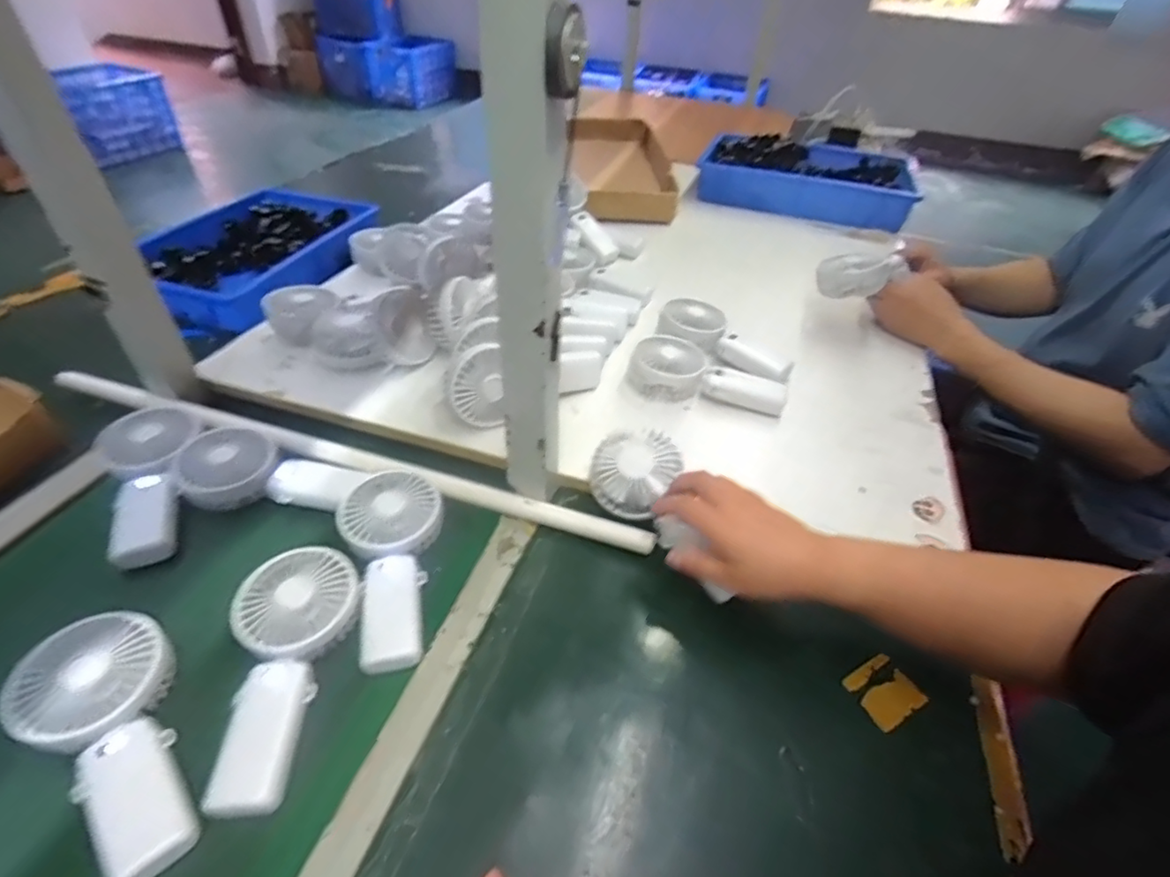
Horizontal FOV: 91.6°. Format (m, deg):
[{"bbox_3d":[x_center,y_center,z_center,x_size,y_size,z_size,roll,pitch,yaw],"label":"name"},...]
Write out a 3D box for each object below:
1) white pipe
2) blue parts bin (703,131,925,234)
[{"bbox_3d":[-0.260,0.016,0.590,0.676,0.023,0.023,14,44,11],"label":"white pipe"},{"bbox_3d":[0.488,-0.570,1.256,0.455,0.093,0.324,15,41,11],"label":"blue parts bin"}]

